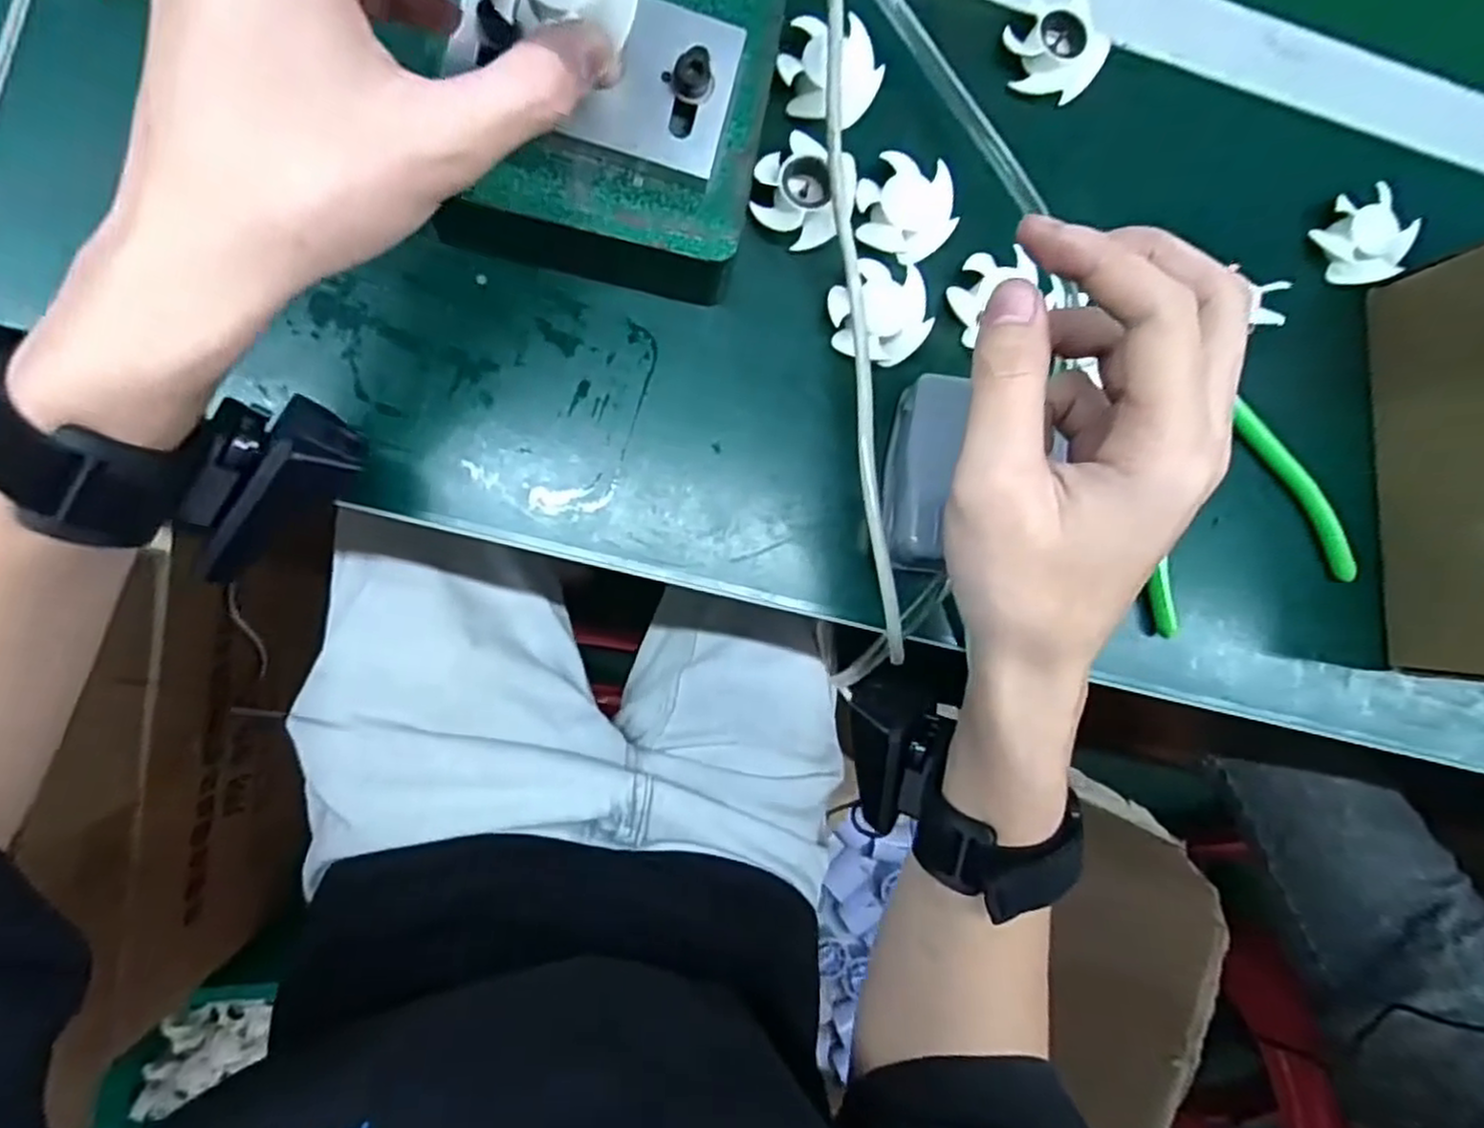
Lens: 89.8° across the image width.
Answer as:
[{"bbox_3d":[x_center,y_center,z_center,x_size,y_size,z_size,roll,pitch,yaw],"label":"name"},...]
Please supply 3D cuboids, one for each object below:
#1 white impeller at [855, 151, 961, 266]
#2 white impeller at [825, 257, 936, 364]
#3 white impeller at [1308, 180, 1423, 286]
[{"bbox_3d":[0.073,-0.157,0.330,0.043,0.010,0.043,0,89,-8],"label":"white impeller"},{"bbox_3d":[0.061,-0.111,0.331,0.041,0.016,0.046,-11,90,-8],"label":"white impeller"},{"bbox_3d":[0.304,-0.159,0.362,0.043,0.014,0.043,0,89,-8],"label":"white impeller"}]

